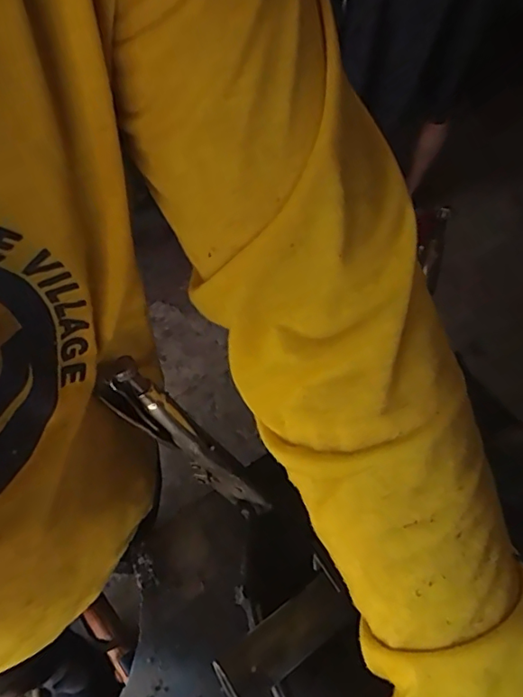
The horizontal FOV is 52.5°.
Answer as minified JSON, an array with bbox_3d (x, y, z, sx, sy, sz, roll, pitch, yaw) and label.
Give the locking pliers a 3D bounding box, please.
[{"bbox_3d":[-0.044,0.065,0.337,0.043,0.176,0.015,2,52,38],"label":"locking pliers"}]

